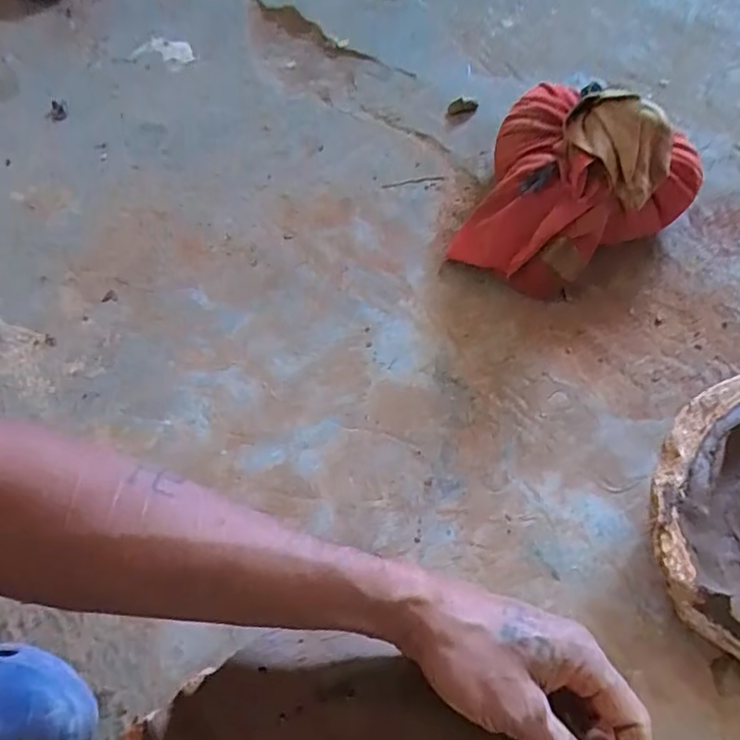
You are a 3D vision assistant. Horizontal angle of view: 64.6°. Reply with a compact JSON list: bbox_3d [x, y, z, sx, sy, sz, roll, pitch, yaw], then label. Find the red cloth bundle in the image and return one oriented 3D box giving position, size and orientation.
[{"bbox_3d":[0.176,-0.161,0.507,0.167,0.139,0.163,32,69,18],"label":"red cloth bundle"}]

